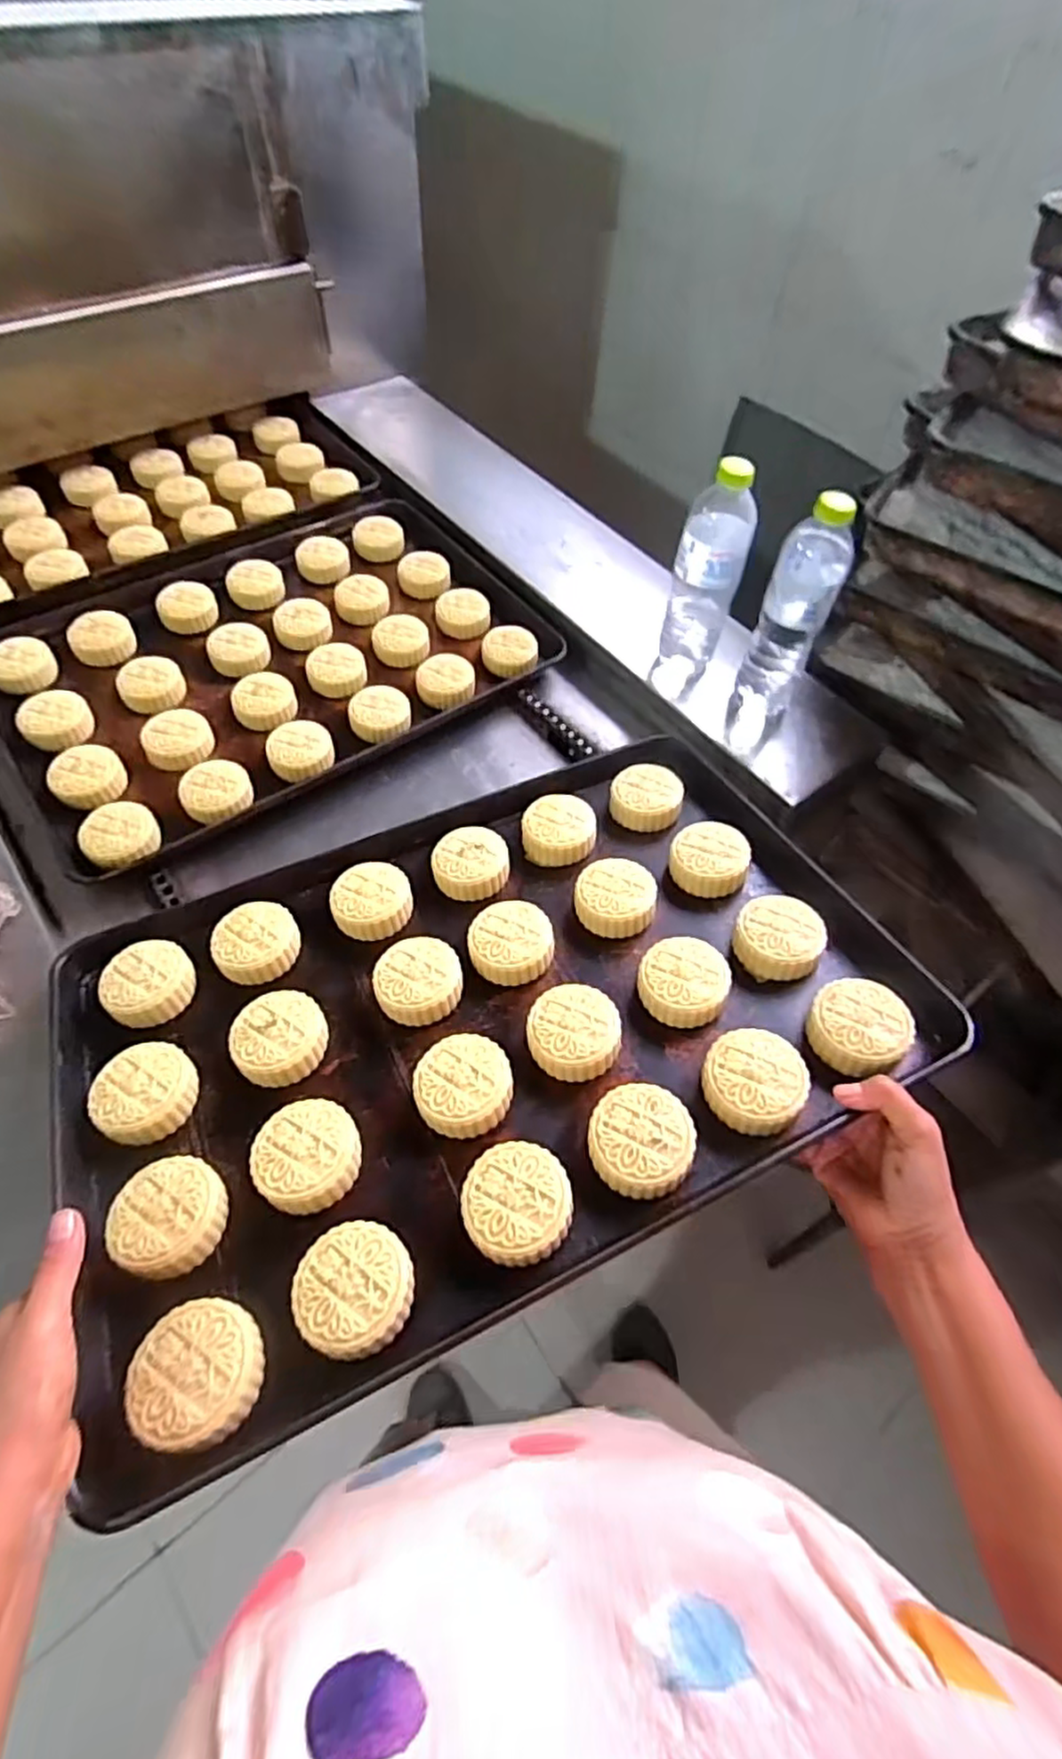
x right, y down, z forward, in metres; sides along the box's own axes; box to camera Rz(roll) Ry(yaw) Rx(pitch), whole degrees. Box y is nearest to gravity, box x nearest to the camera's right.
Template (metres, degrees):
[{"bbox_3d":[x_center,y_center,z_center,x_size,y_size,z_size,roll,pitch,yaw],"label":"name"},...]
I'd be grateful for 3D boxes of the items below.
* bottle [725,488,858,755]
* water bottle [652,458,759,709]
[{"bbox_3d":[0.258,-0.248,0.724,0.070,0.253,0.068,17,53,12],"label":"bottle"},{"bbox_3d":[0.183,-0.311,0.747,0.068,0.231,0.062,29,57,20],"label":"water bottle"}]

